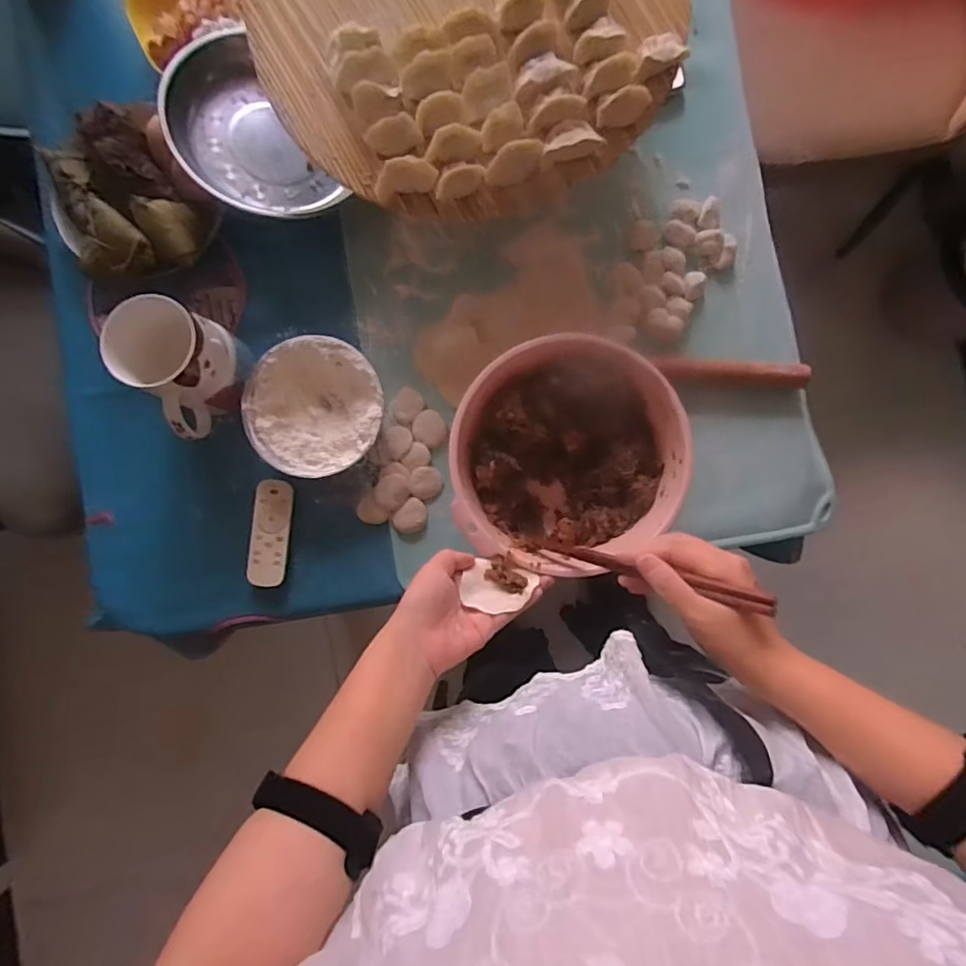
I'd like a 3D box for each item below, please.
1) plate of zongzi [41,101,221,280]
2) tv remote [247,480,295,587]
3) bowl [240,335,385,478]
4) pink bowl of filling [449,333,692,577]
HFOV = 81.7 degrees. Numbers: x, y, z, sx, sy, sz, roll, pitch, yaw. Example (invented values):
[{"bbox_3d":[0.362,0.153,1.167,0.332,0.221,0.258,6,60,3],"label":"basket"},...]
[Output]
[{"bbox_3d":[-0.364,-0.287,0.573,0.136,0.070,0.179,-33,88,0],"label":"plate of zongzi"},{"bbox_3d":[-0.220,0.051,0.579,0.037,0.013,0.107,4,88,1],"label":"tv remote"},{"bbox_3d":[-0.168,-0.075,0.570,0.134,0.040,0.134,0,88,1],"label":"bowl"},{"bbox_3d":[0.080,-0.022,0.545,0.207,0.083,0.202,0,88,1],"label":"pink bowl of filling"}]

